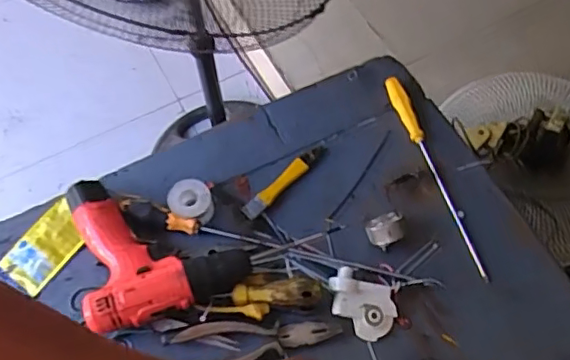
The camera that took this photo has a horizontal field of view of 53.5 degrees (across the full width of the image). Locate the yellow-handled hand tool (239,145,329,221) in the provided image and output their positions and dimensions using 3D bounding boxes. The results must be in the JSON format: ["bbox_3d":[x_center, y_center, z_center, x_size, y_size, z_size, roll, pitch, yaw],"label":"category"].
[{"bbox_3d":[0.002,0.000,0.734,0.023,0.020,0.145,41,70,19],"label":"yellow-handled hand tool"}]

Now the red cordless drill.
[{"bbox_3d":[-0.152,0.070,0.676,0.180,0.068,0.193,-19,64,-9],"label":"red cordless drill"}]

